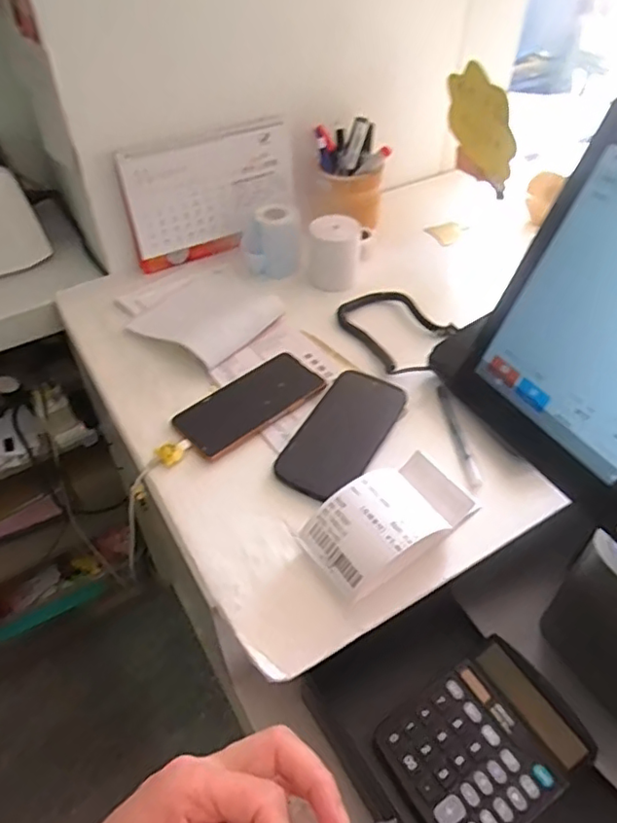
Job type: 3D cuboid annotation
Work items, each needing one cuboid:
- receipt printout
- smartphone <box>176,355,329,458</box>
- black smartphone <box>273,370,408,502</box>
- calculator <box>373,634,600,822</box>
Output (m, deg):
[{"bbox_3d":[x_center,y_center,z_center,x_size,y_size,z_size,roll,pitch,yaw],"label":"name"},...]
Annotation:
[{"bbox_3d":[0.078,0.093,0.526,0.161,0.053,0.080,-28,53,-24],"label":"receipt printout"},{"bbox_3d":[-0.062,-0.011,0.643,0.164,0.006,0.079,-33,55,-28],"label":"smartphone"},{"bbox_3d":[0.037,0.016,0.610,0.084,0.016,0.172,20,51,25],"label":"black smartphone"},{"bbox_3d":[0.143,0.272,0.483,0.143,0.032,0.115,-24,51,-22],"label":"calculator"}]

